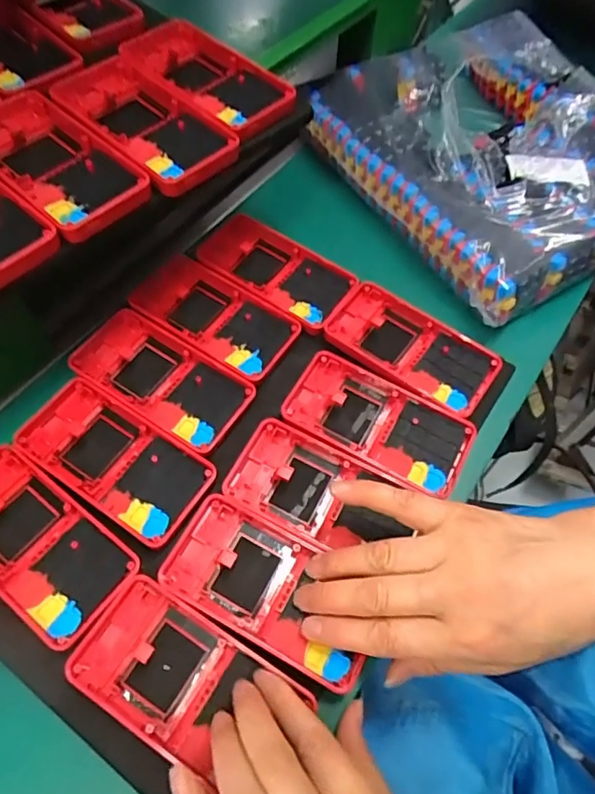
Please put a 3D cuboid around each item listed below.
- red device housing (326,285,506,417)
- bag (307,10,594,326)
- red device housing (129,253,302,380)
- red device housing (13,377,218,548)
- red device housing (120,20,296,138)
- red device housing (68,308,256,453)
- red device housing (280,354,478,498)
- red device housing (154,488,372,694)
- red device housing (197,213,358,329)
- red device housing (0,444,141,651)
[{"bbox_3d":[0.081,-0.036,0.388,0.123,0.012,0.064,30,63,15],"label":"red device housing"},{"bbox_3d":[0.193,-0.239,0.491,0.292,0.044,0.292,-29,64,-18],"label":"bag"},{"bbox_3d":[-0.062,-0.062,0.395,0.124,0.011,0.062,31,63,16],"label":"red device housing"},{"bbox_3d":[-0.117,0.039,0.339,0.122,0.014,0.063,30,63,15],"label":"red device housing"},{"bbox_3d":[-0.063,-0.222,0.370,0.131,0.019,0.061,40,64,21],"label":"red device housing"},{"bbox_3d":[-0.095,-0.014,0.367,0.124,0.011,0.062,29,62,15],"label":"red device housing"},{"bbox_3d":[0.054,0.017,0.360,0.124,0.018,0.061,27,62,14],"label":"red device housing"},{"bbox_3d":[-0.015,0.108,0.303,0.120,0.016,0.060,25,59,13],"label":"red device housing"},{"bbox_3d":[-0.020,-0.103,0.421,0.128,0.012,0.065,30,63,15],"label":"red device housing"},{"bbox_3d":[-0.156,0.084,0.312,0.123,0.014,0.062,34,64,17],"label":"red device housing"}]

